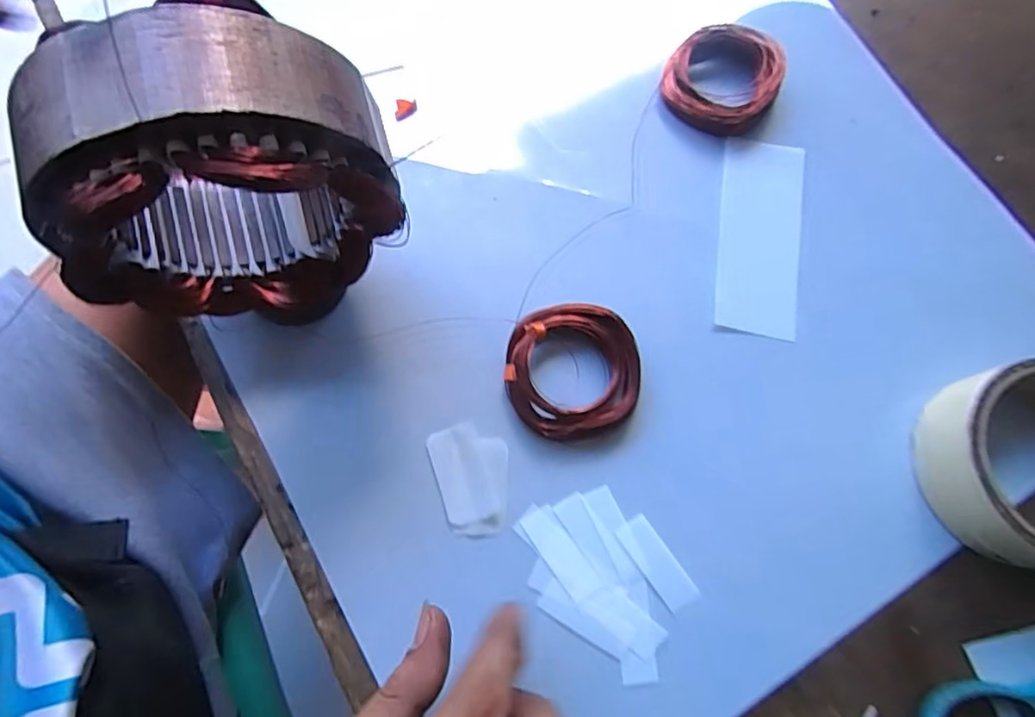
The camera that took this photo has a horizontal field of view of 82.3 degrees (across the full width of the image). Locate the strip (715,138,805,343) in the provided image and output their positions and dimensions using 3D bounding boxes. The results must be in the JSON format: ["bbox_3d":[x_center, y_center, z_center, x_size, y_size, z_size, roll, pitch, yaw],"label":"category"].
[{"bbox_3d":[0.131,-0.066,0.318,0.046,0.009,0.112,8,73,0],"label":"strip"}]

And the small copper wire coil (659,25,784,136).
[{"bbox_3d":[0.111,-0.152,0.326,0.059,0.026,0.060,1,73,-2],"label":"small copper wire coil"}]

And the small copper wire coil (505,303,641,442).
[{"bbox_3d":[0.025,0.005,0.282,0.061,0.019,0.061,1,73,-2],"label":"small copper wire coil"}]

